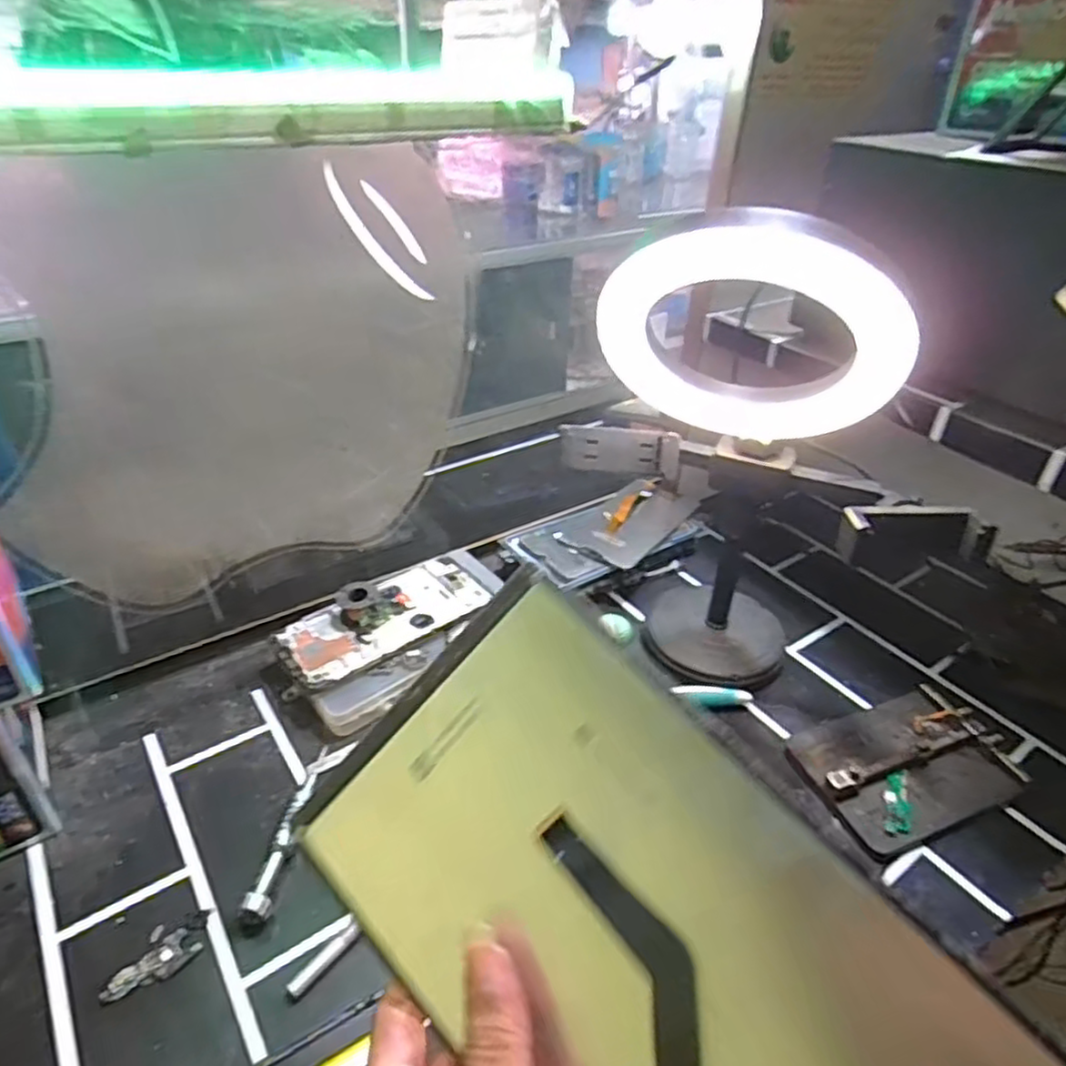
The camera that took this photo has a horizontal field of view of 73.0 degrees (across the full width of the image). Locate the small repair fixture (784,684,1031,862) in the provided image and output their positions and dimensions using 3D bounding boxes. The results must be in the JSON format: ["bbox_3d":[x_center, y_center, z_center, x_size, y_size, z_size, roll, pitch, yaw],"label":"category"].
[{"bbox_3d":[0.238,0.145,0.460,0.129,0.016,0.086,-12,35,-19],"label":"small repair fixture"}]

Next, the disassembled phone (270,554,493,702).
[{"bbox_3d":[-0.107,0.063,0.529,0.157,0.009,0.071,-23,44,-30],"label":"disassembled phone"}]

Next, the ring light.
[{"bbox_3d":[0.115,-0.101,0.373,0.148,0.150,0.027,-6,55,49],"label":"ring light"}]

